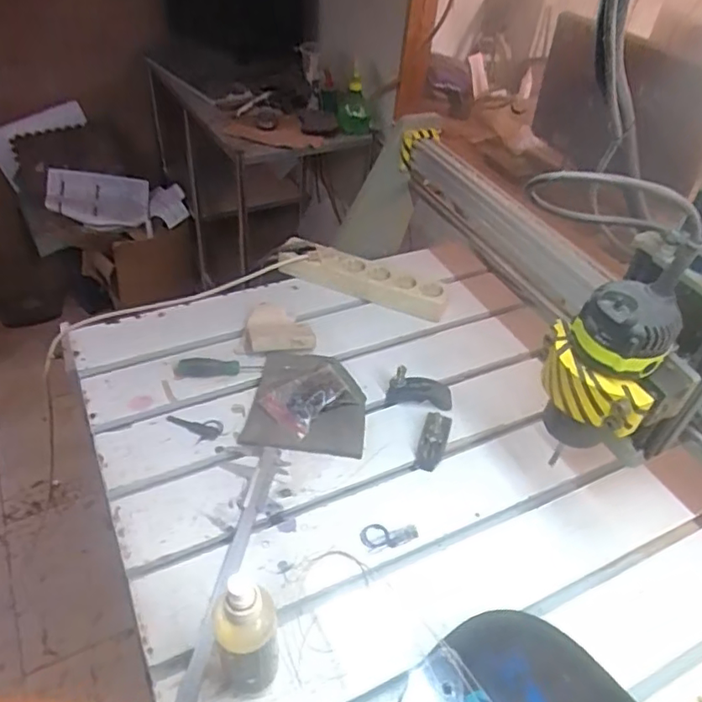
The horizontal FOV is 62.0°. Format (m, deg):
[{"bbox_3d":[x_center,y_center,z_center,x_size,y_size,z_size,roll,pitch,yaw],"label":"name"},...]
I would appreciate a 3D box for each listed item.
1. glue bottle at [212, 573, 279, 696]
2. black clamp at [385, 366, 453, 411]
[{"bbox_3d":[-0.088,0.239,0.488,0.053,0.168,0.045,-4,45,-11],"label":"glue bottle"},{"bbox_3d":[0.096,0.050,0.796,0.089,0.045,0.045,9,44,2],"label":"black clamp"}]

